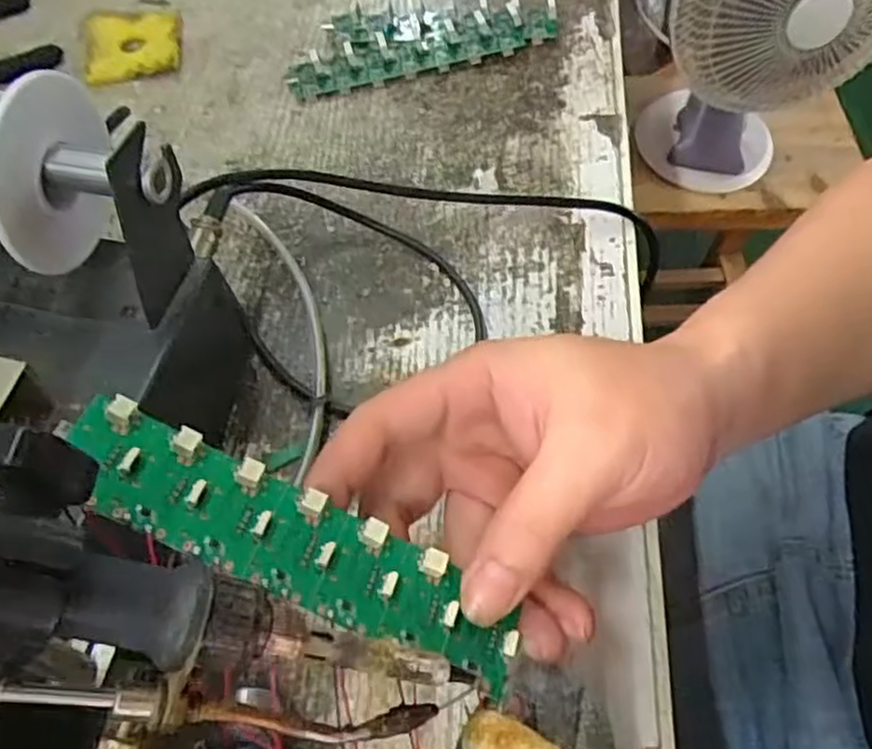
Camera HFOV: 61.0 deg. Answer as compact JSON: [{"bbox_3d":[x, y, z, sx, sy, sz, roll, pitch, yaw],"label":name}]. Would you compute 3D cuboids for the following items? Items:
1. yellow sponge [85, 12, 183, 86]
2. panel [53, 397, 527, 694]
[{"bbox_3d":[-0.185,-0.203,0.455,0.055,0.008,0.063,-10,59,-7],"label":"yellow sponge"},{"bbox_3d":[-0.039,0.048,0.209,0.138,0.005,0.030,29,61,-5],"label":"panel"}]

